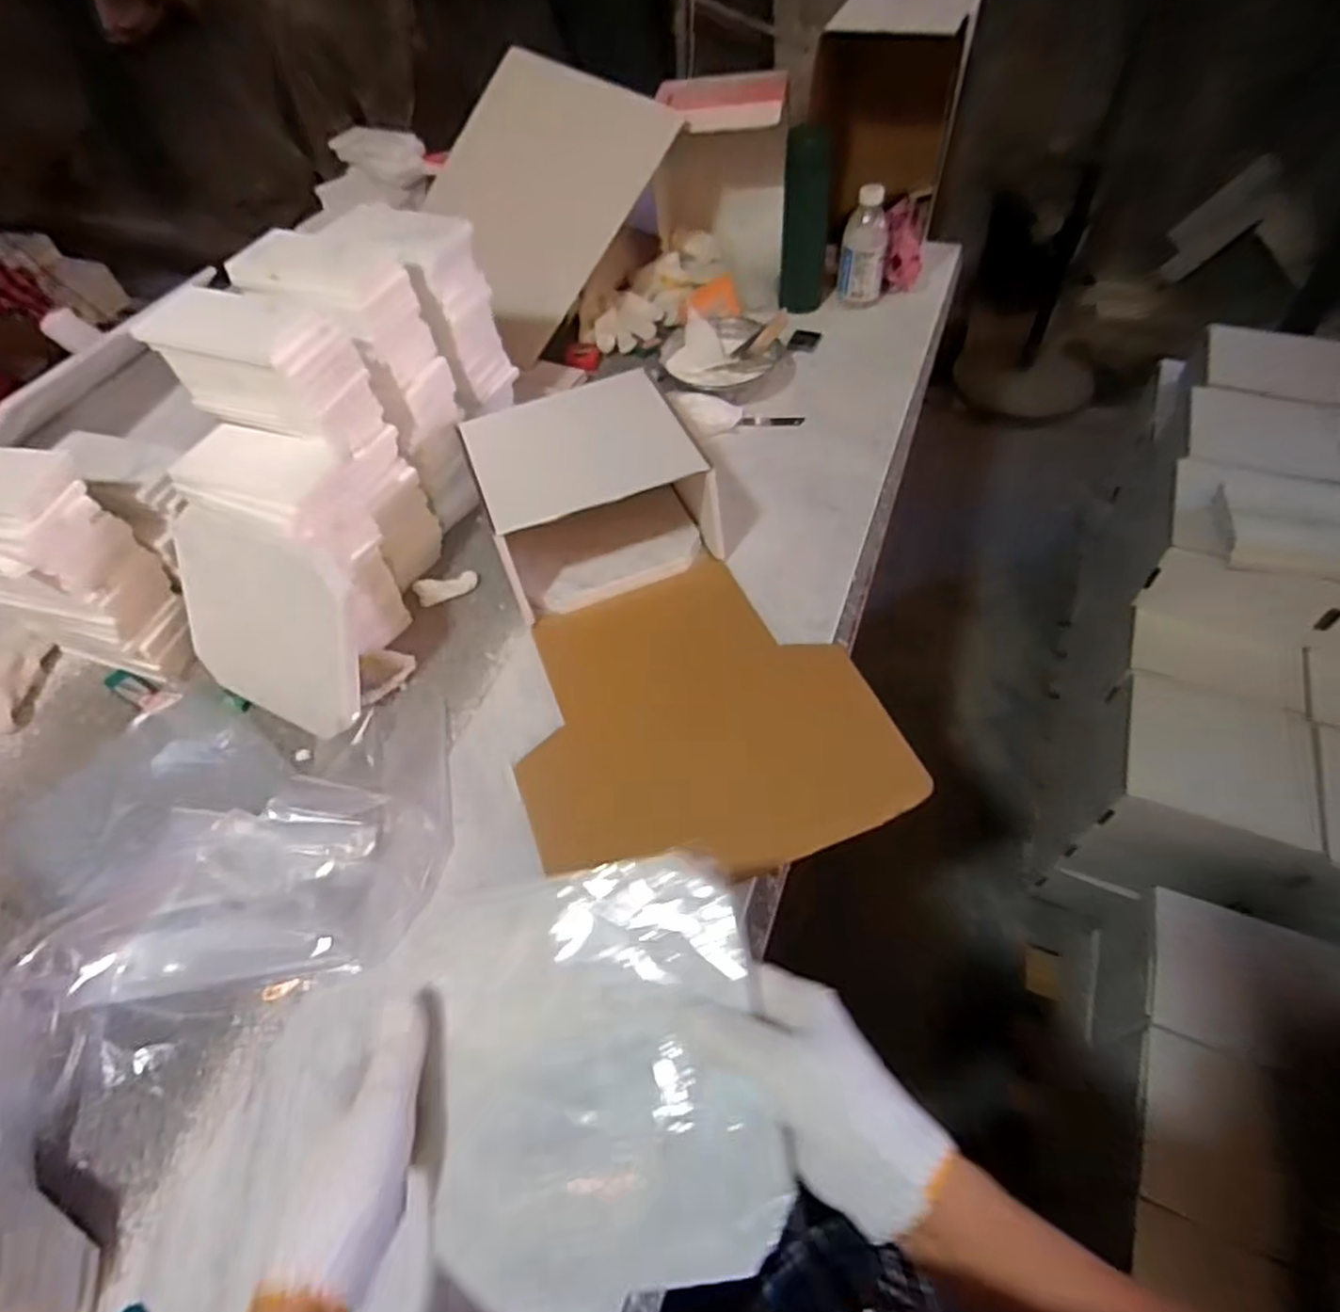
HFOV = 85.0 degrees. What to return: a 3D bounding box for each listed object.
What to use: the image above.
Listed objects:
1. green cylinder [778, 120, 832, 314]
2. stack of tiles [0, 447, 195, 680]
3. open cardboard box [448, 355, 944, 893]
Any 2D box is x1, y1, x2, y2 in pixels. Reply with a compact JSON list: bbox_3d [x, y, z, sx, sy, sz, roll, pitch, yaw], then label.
[{"bbox_3d":[0.198,-0.626,1.059,0.069,0.242,0.051,4,55,8],"label":"green cylinder"},{"bbox_3d":[-0.597,-0.086,0.717,0.172,0.240,0.094,12,55,14],"label":"stack of tiles"},{"bbox_3d":[-0.025,-0.057,0.732,0.325,0.178,0.548,-20,55,-9],"label":"open cardboard box"}]

